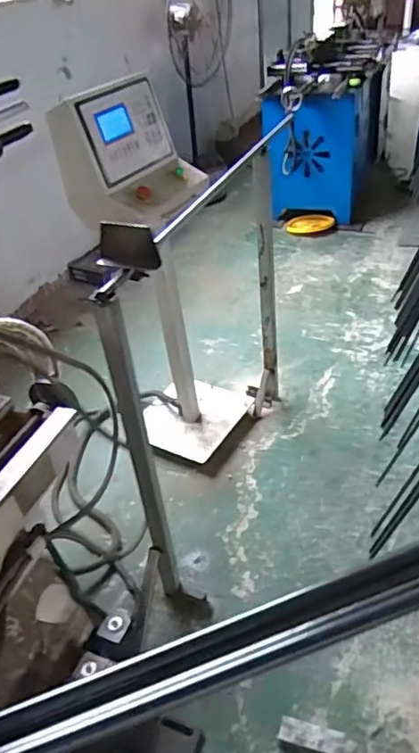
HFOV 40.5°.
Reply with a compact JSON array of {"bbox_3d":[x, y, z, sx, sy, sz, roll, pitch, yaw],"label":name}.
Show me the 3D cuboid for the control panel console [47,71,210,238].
[{"bbox_3d":[-0.220,-0.649,1.661,0.303,0.332,0.393,16,43,28],"label":"control panel console"}]

